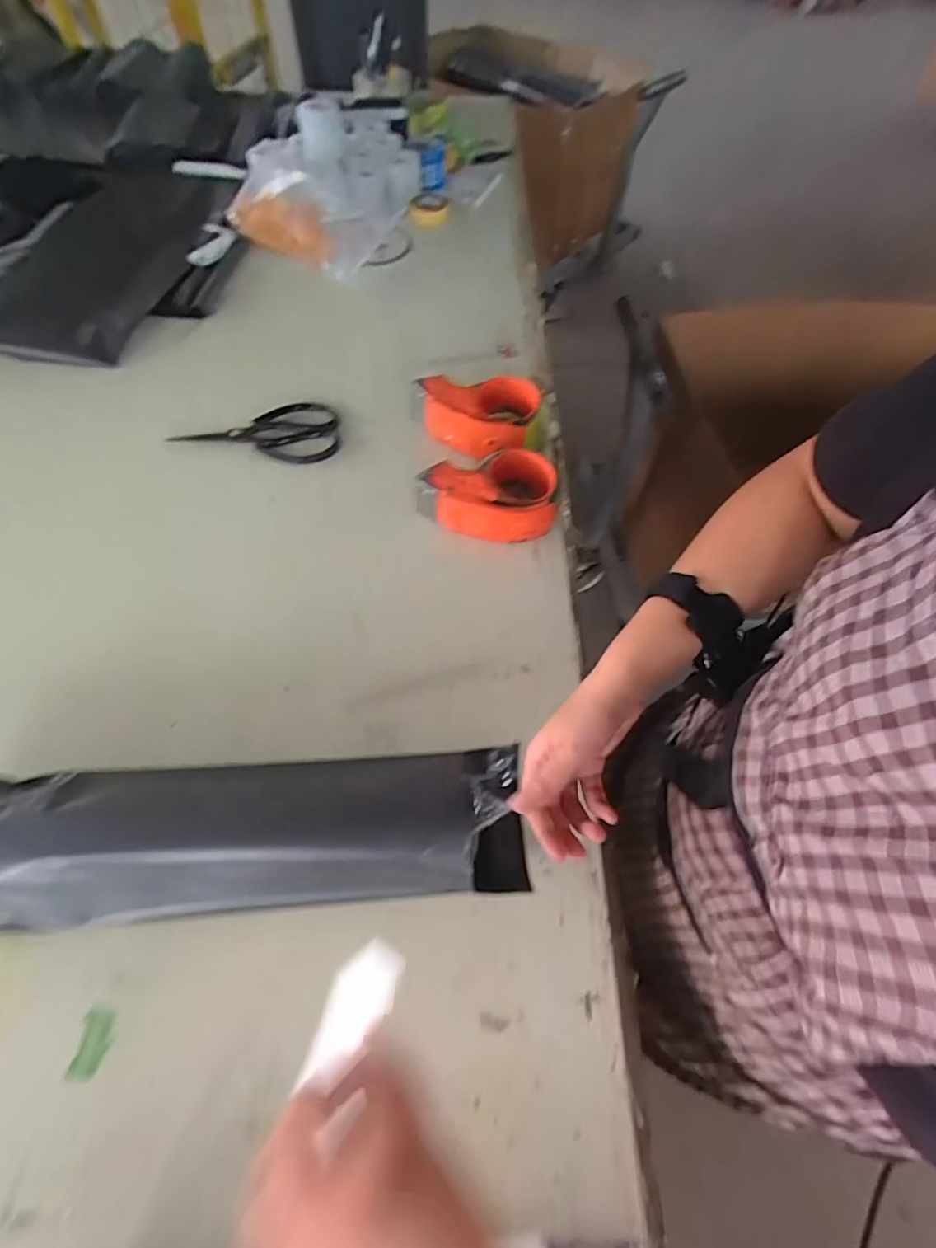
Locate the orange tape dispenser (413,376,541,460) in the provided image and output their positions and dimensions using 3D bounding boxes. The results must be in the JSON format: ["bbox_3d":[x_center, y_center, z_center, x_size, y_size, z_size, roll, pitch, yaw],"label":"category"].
[{"bbox_3d":[0.012,-0.277,0.695,0.156,0.059,0.113,17,62,7],"label":"orange tape dispenser"}]

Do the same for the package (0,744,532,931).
[{"bbox_3d":[-0.187,0.166,0.423,0.467,0.065,0.110,-1,61,-6],"label":"package"}]

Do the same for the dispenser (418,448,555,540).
[{"bbox_3d":[0.022,-0.150,0.633,0.159,0.065,0.096,6,61,1],"label":"dispenser"}]

